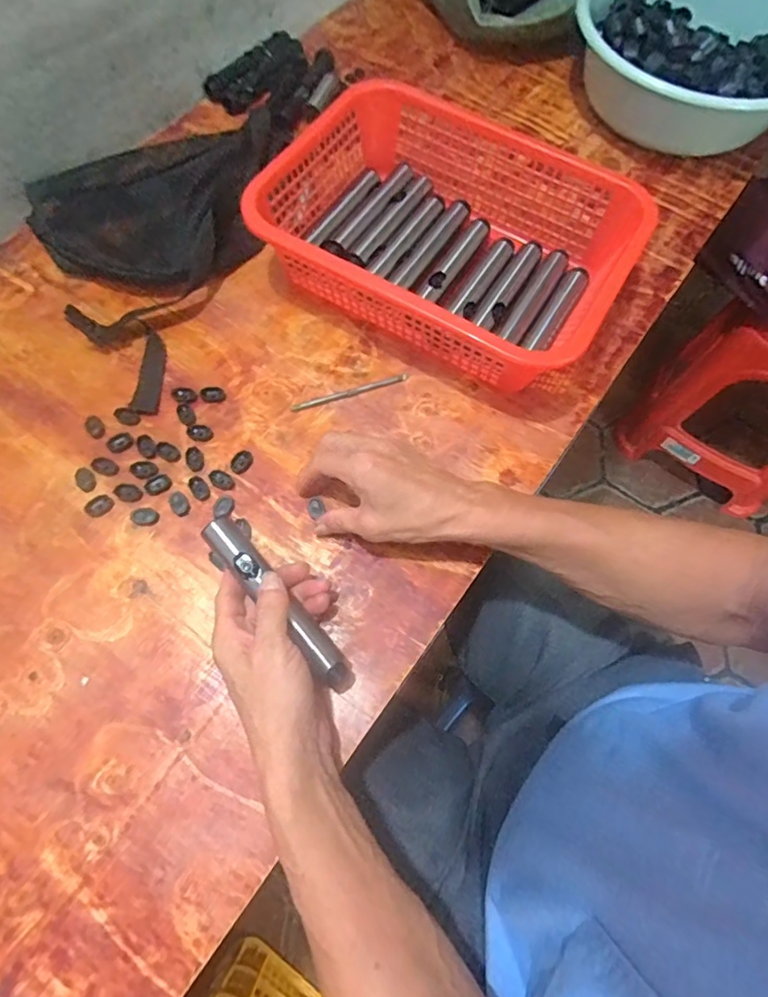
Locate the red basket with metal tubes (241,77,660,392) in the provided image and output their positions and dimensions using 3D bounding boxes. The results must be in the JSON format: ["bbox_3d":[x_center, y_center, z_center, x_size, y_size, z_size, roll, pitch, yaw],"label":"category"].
[{"bbox_3d":[0.058,-0.253,0.535,0.322,0.101,0.240,29,69,9],"label":"red basket with metal tubes"}]

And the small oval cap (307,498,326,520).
[{"bbox_3d":[-0.059,0.008,0.468,0.015,0.007,0.015,-31,72,-14],"label":"small oval cap"}]

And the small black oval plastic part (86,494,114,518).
[{"bbox_3d":[-0.246,0.006,0.464,0.018,0.004,0.022,38,71,13],"label":"small black oval plastic part"}]

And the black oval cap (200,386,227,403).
[{"bbox_3d":[-0.162,-0.099,0.510,0.024,0.005,0.016,-5,67,-5],"label":"black oval cap"}]

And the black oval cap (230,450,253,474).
[{"bbox_3d":[-0.128,-0.033,0.483,0.015,0.006,0.022,31,69,10],"label":"black oval cap"}]

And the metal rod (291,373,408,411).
[{"bbox_3d":[-0.032,-0.102,0.516,0.114,0.006,0.008,-16,69,-9],"label":"metal rod"}]

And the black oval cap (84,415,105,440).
[{"bbox_3d":[-0.264,-0.065,0.492,0.015,0.007,0.022,-37,73,-16],"label":"black oval cap"}]

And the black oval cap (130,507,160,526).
[{"bbox_3d":[-0.205,0.016,0.461,0.025,0.006,0.016,7,67,0],"label":"black oval cap"}]

